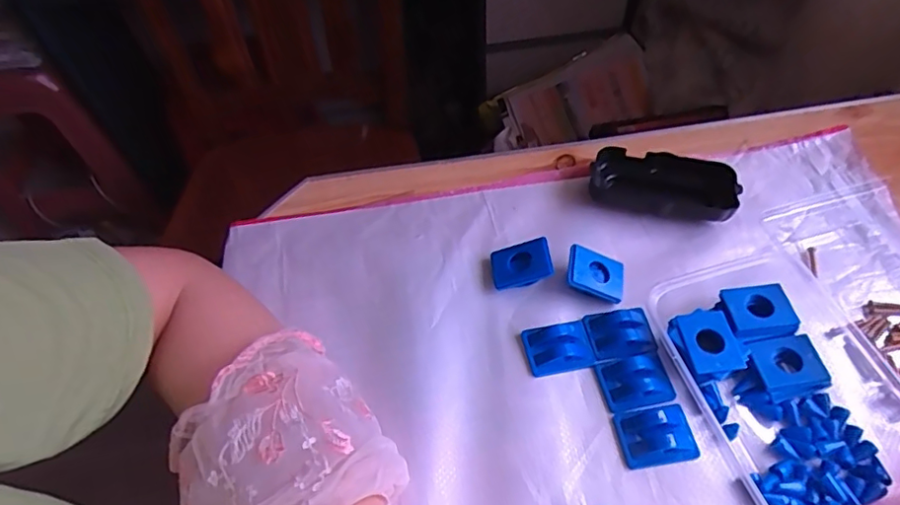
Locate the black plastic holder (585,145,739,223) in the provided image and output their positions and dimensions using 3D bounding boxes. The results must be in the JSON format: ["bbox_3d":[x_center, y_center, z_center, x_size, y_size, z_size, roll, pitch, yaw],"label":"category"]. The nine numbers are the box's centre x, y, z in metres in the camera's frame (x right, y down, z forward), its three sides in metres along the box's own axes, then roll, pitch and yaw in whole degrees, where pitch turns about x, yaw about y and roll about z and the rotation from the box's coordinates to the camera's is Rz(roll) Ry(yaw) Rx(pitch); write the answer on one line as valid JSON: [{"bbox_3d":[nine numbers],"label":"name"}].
[{"bbox_3d":[0.170,-0.056,0.449,0.108,0.025,0.049,12,55,12],"label":"black plastic holder"}]

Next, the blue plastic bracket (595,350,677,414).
[{"bbox_3d":[0.122,0.083,0.360,0.044,0.012,0.035,-10,54,-4],"label":"blue plastic bracket"}]

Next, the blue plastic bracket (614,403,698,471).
[{"bbox_3d":[0.127,0.111,0.341,0.045,0.015,0.033,-9,53,-3],"label":"blue plastic bracket"}]

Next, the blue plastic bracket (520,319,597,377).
[{"bbox_3d":[0.073,0.063,0.377,0.043,0.013,0.034,-12,54,-5],"label":"blue plastic bracket"}]

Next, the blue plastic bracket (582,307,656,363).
[{"bbox_3d":[0.117,0.053,0.378,0.045,0.010,0.037,-10,54,-4],"label":"blue plastic bracket"}]

